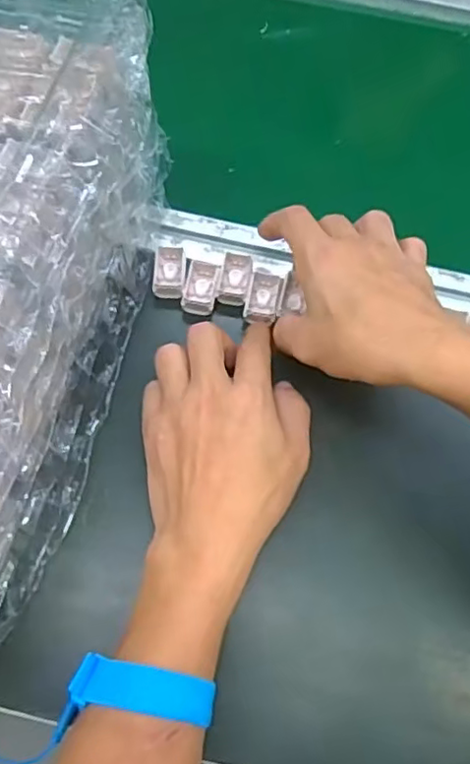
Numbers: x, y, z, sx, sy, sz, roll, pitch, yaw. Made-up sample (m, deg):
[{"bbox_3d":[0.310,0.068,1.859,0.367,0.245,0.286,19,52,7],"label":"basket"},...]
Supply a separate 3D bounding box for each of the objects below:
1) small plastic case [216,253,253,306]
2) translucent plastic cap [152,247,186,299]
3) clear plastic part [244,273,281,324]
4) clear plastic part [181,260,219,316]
[{"bbox_3d":[0.000,-0.071,0.426,0.021,0.014,0.034,8,65,0],"label":"small plastic case"},{"bbox_3d":[-0.046,-0.076,0.427,0.020,0.010,0.037,5,65,-1],"label":"translucent plastic cap"},{"bbox_3d":[0.020,-0.058,0.420,0.020,0.007,0.037,12,65,2],"label":"clear plastic part"},{"bbox_3d":[-0.024,-0.067,0.422,0.022,0.010,0.042,8,65,0],"label":"clear plastic part"}]

